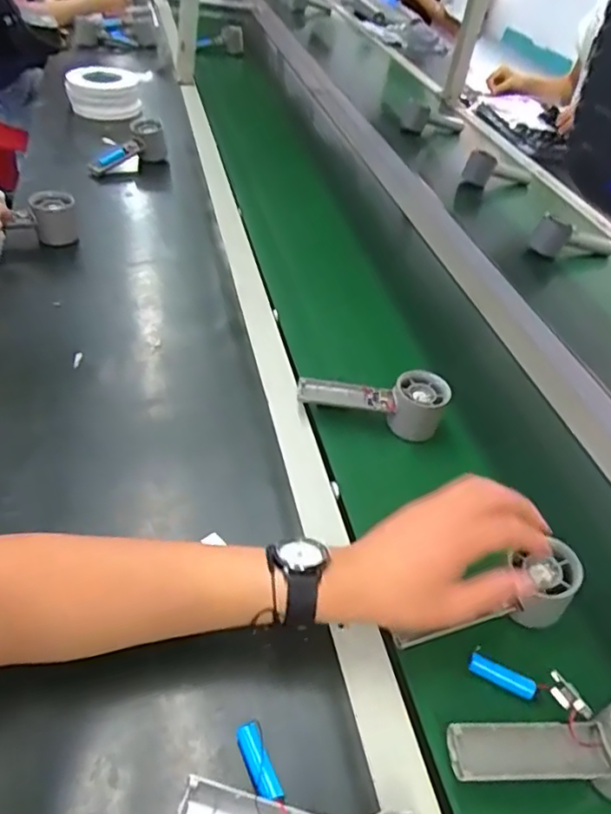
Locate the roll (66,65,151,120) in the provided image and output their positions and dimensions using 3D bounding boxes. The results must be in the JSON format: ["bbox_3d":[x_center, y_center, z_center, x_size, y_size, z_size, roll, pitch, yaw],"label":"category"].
[{"bbox_3d":[-0.399,-0.647,1.217,0.142,0.073,0.145,1,43,-7],"label":"roll"}]

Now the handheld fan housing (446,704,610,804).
[{"bbox_3d":[0.175,0.240,0.403,0.152,0.063,0.056,-2,44,-11],"label":"handheld fan housing"}]

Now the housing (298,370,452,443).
[{"bbox_3d":[0.070,-0.005,0.652,0.155,0.070,0.045,8,43,0],"label":"housing"}]

